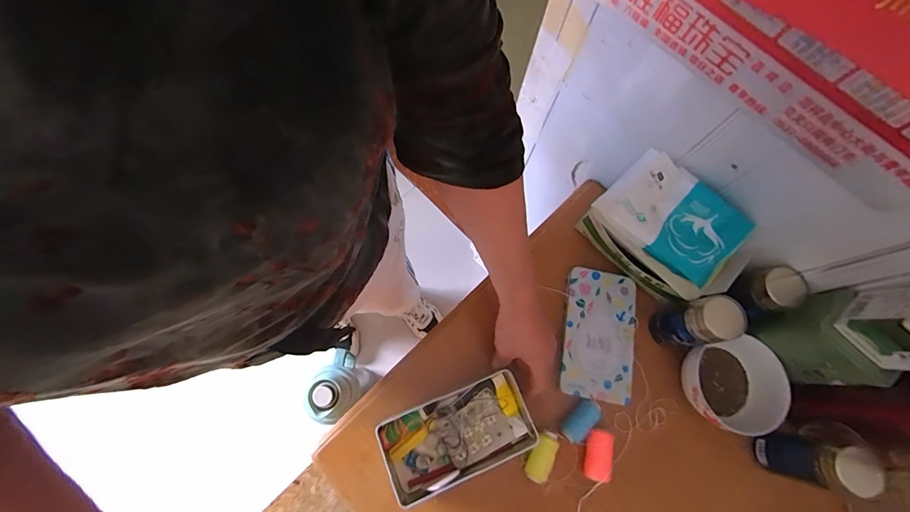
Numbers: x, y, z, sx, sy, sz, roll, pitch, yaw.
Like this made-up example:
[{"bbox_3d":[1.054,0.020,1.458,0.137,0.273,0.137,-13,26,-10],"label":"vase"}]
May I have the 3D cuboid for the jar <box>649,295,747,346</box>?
[{"bbox_3d":[0.281,0.078,0.451,0.045,0.095,0.045,1,72,-3],"label":"jar"}]

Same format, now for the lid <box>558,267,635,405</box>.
[{"bbox_3d":[0.183,0.097,0.492,0.087,0.006,0.161,10,74,2],"label":"lid"}]

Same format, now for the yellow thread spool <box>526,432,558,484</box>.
[{"bbox_3d":[0.100,0.231,0.446,0.025,0.020,0.055,28,73,5],"label":"yellow thread spool"}]

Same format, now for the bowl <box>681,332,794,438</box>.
[{"bbox_3d":[0.333,0.162,0.467,0.112,0.058,0.113,1,72,-3],"label":"bowl"}]

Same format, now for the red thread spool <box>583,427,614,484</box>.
[{"bbox_3d":[0.167,0.231,0.449,0.028,0.021,0.054,10,72,-1],"label":"red thread spool"}]

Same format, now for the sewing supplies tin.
[{"bbox_3d":[0.004,0.202,0.435,0.165,0.043,0.091,-21,75,-7],"label":"sewing supplies tin"}]

